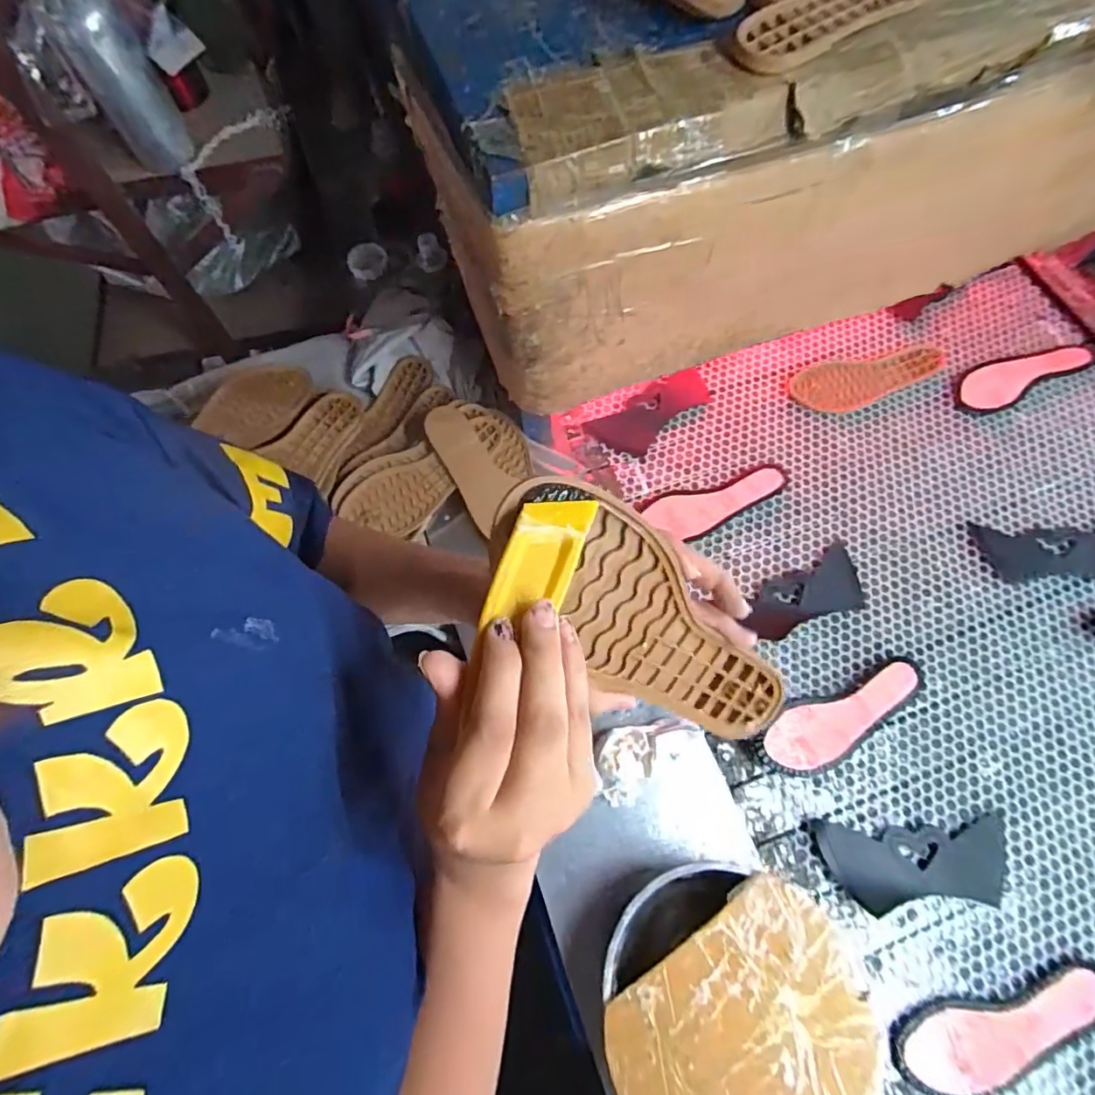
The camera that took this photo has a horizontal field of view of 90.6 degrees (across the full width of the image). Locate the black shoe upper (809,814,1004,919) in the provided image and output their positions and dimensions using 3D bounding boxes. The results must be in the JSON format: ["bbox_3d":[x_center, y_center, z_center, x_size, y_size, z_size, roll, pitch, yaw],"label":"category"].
[{"bbox_3d":[0.418,0.358,0.614,0.209,0.016,0.086,-2,69,1],"label":"black shoe upper"}]

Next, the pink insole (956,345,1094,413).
[{"bbox_3d":[0.743,-0.275,0.848,0.233,0.012,0.077,-25,71,-7],"label":"pink insole"}]

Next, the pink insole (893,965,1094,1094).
[{"bbox_3d":[0.477,0.507,0.559,0.234,0.020,0.077,-14,70,-3],"label":"pink insole"}]

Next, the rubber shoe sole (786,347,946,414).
[{"bbox_3d":[0.511,-0.264,0.860,0.244,0.015,0.092,-7,69,-1],"label":"rubber shoe sole"}]

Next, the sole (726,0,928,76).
[{"bbox_3d":[0.277,-0.492,0.485,0.086,0.019,0.276,43,76,16],"label":"sole"}]

